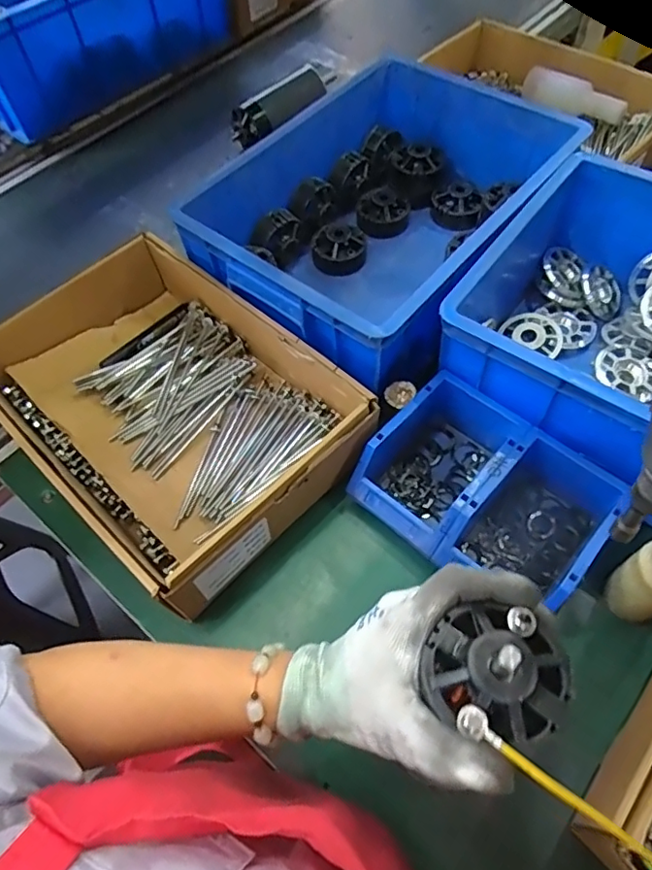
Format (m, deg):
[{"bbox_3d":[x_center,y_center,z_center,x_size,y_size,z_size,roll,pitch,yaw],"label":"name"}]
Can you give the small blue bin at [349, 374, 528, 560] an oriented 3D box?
[{"bbox_3d":[0.116,0.024,0.551,0.107,0.076,0.172,37,68,23],"label":"small blue bin"}]

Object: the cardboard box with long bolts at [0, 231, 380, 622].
[{"bbox_3d":[-0.171,-0.041,0.587,0.384,0.079,0.264,39,69,24],"label":"cardboard box with long bolts"}]

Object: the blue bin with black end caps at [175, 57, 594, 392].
[{"bbox_3d":[0.074,-0.253,0.688,0.299,0.172,0.412,35,67,22],"label":"blue bin with black end caps"}]

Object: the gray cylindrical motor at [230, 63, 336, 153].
[{"bbox_3d":[-0.068,-0.552,0.907,0.061,0.046,0.215,37,68,23],"label":"gray cylindrical motor"}]

